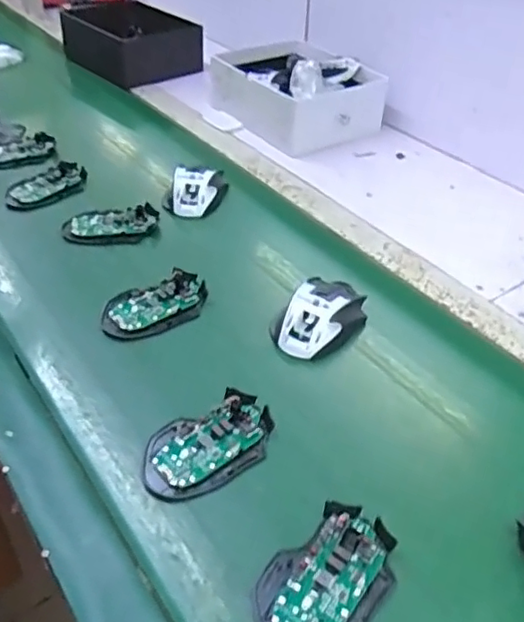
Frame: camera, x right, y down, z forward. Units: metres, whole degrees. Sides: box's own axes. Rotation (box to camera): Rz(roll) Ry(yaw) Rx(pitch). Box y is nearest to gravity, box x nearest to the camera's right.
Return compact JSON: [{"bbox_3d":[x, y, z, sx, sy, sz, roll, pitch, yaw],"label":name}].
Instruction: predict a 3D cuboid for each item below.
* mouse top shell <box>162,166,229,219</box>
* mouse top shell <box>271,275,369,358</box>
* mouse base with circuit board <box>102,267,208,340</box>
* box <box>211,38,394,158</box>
[{"bbox_3d":[-0.084,-0.163,0.796,0.063,0.033,0.099,11,42,11],"label":"mouse top shell"},{"bbox_3d":[0.061,0.003,0.614,0.071,0.036,0.113,31,49,30],"label":"mouse top shell"},{"bbox_3d":[-0.111,-0.007,0.631,0.109,0.018,0.062,-17,44,-20],"label":"mouse base with circuit board"},{"bbox_3d":[0.054,-0.374,1.009,0.200,0.101,0.261,-25,47,-28],"label":"box"}]

